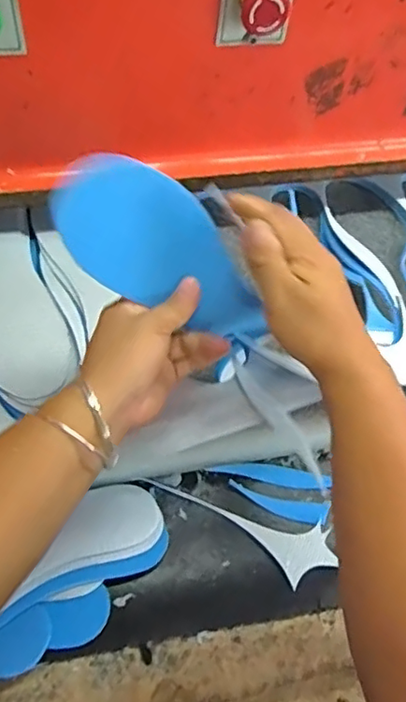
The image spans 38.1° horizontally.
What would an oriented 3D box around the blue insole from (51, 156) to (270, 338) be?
[{"bbox_3d":[-0.021,-0.066,0.428,0.084,0.196,0.012,-49,38,15],"label":"blue insole"}]

